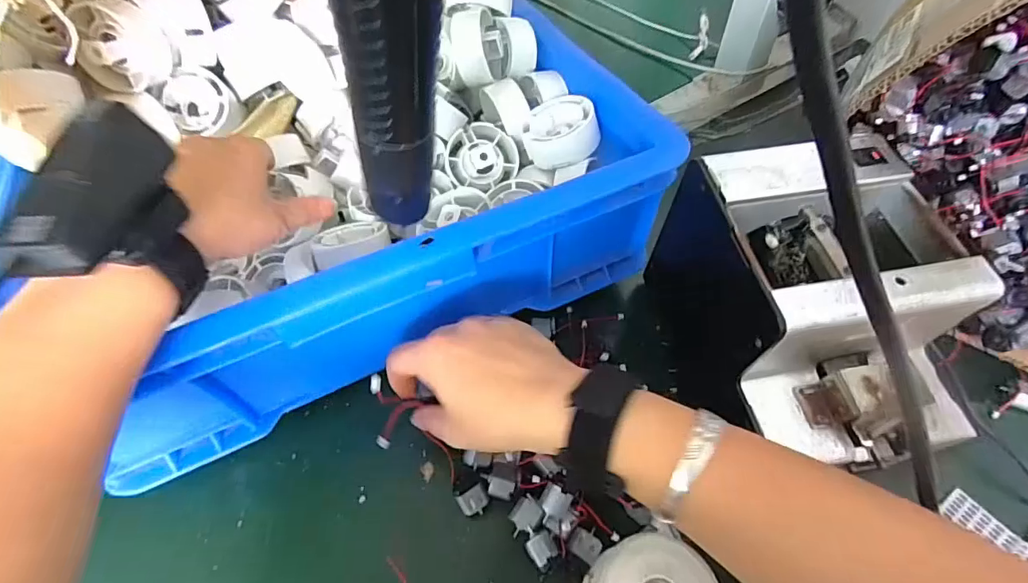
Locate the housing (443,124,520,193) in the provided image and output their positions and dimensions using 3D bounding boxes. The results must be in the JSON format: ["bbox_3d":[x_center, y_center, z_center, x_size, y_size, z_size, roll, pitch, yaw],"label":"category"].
[{"bbox_3d":[-0.022,-0.101,0.368,0.051,0.027,0.047,28,86,2],"label":"housing"}]

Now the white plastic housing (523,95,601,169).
[{"bbox_3d":[0.035,-0.114,0.345,0.050,0.022,0.051,-4,57,22],"label":"white plastic housing"}]

